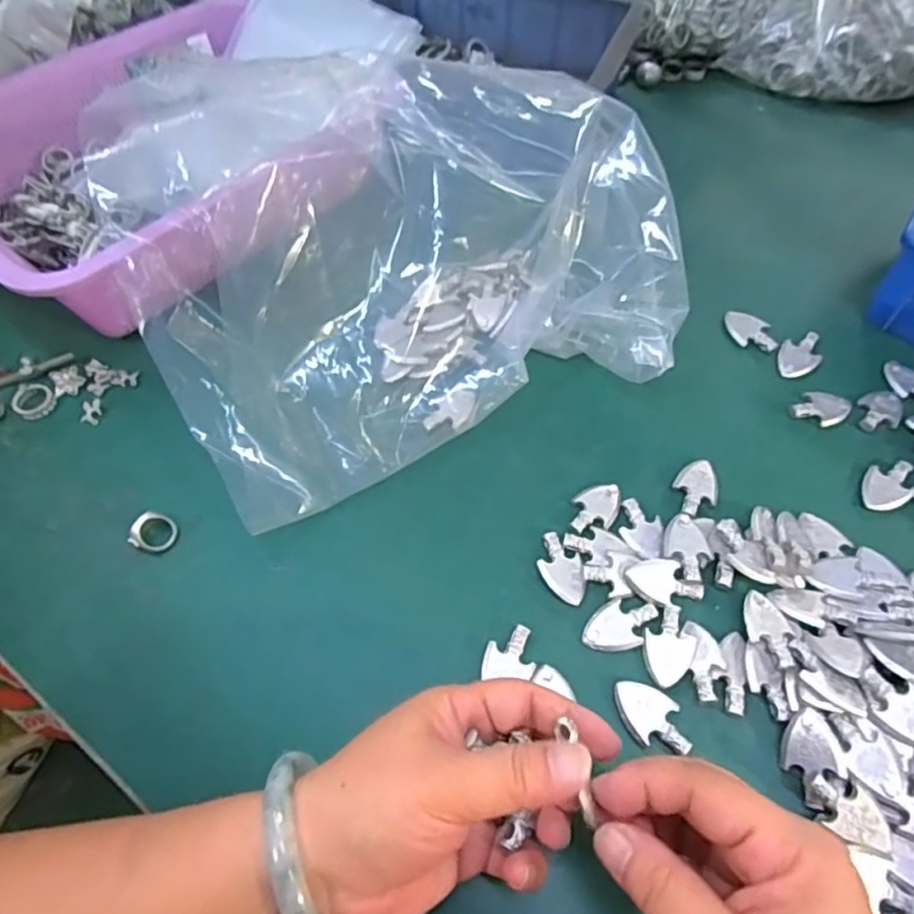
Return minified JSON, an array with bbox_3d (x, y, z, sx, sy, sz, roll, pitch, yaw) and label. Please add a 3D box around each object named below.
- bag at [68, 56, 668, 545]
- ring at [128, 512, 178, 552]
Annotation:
[{"bbox_3d":[-0.019,-0.123,0.386,0.324,0.138,0.210,-20,61,-12],"label":"bag"},{"bbox_3d":[-0.167,0.041,0.347,0.022,0.013,0.018,8,59,4],"label":"ring"}]

